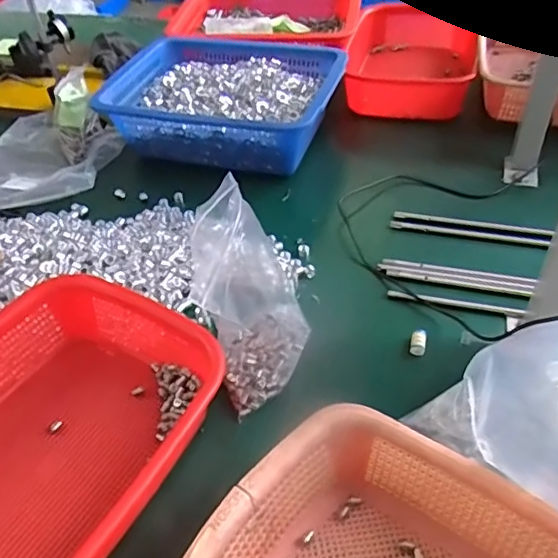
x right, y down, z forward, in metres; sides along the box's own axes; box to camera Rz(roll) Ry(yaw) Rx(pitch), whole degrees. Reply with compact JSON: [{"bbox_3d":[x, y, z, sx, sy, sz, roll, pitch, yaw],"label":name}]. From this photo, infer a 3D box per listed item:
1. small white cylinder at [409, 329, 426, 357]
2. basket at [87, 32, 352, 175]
[{"bbox_3d":[0.134,0.061,0.547,0.015,0.017,0.026,8,46,13],"label":"small white cylinder"},{"bbox_3d":[-0.070,-0.254,0.829,0.312,0.096,0.235,9,44,14],"label":"basket"}]

